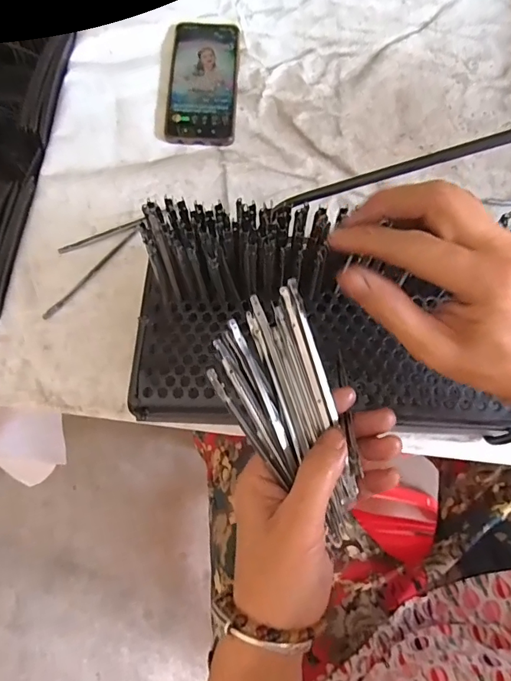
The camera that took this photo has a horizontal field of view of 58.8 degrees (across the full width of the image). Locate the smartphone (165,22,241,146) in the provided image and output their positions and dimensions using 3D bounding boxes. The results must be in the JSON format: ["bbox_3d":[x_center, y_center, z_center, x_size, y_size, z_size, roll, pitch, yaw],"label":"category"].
[{"bbox_3d":[-0.058,-0.294,0.511,0.077,0.011,0.165,1,73,-2],"label":"smartphone"}]

